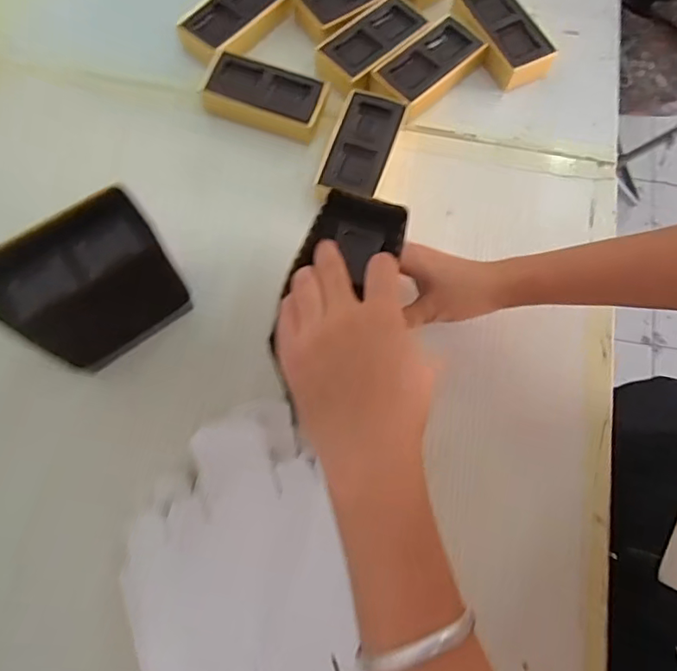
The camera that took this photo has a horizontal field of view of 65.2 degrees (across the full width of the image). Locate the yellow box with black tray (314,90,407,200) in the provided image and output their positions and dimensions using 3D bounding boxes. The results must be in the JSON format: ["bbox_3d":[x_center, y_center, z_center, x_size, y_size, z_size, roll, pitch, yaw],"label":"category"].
[{"bbox_3d":[0.019,-0.175,0.512,0.055,0.032,0.119,19,73,3],"label":"yellow box with black tray"}]

